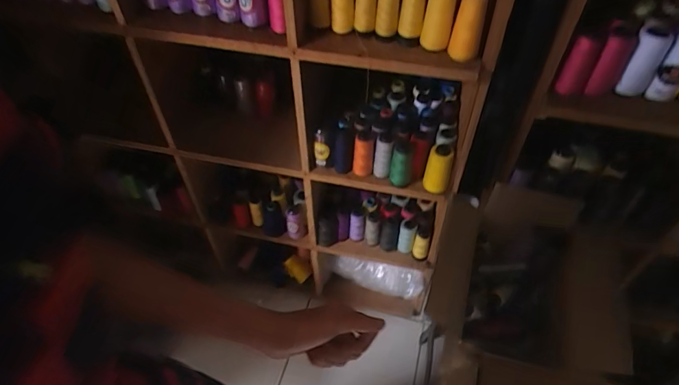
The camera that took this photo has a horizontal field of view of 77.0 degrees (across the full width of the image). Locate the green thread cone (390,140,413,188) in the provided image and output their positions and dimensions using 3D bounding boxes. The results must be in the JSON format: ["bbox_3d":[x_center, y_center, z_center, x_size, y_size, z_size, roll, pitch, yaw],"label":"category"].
[{"bbox_3d":[0.138,-0.064,0.940,0.049,0.112,0.040,8,49,7],"label":"green thread cone"}]

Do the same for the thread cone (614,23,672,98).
[{"bbox_3d":[0.495,-0.212,0.699,0.050,0.106,0.047,28,55,23],"label":"thread cone"}]

